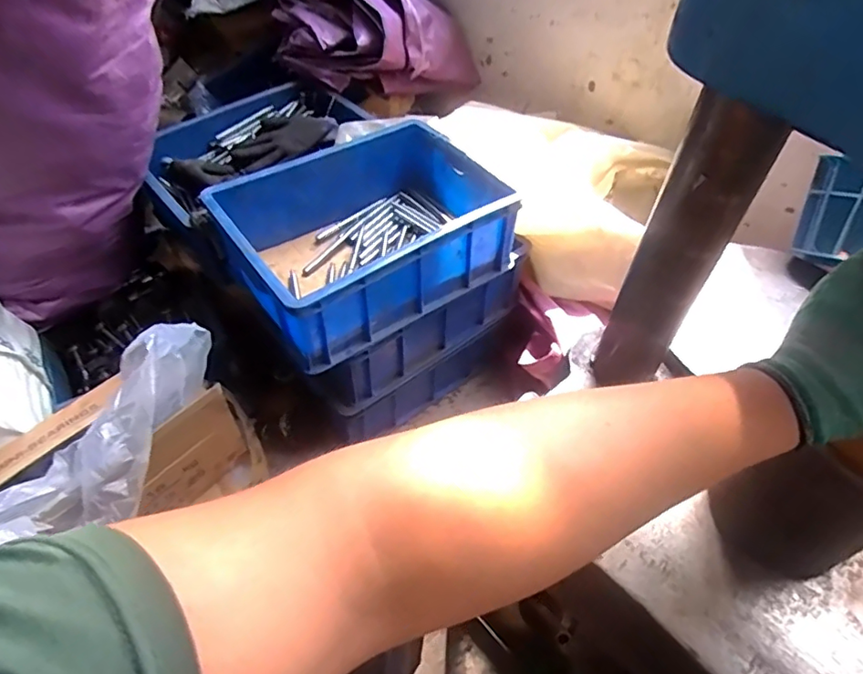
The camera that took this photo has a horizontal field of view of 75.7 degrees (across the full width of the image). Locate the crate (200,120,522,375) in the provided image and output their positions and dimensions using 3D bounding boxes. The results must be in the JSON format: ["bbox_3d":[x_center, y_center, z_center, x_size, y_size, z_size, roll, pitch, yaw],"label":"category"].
[{"bbox_3d":[-0.099,-0.164,0.865,0.401,0.142,0.284,-30,57,-25],"label":"crate"}]

